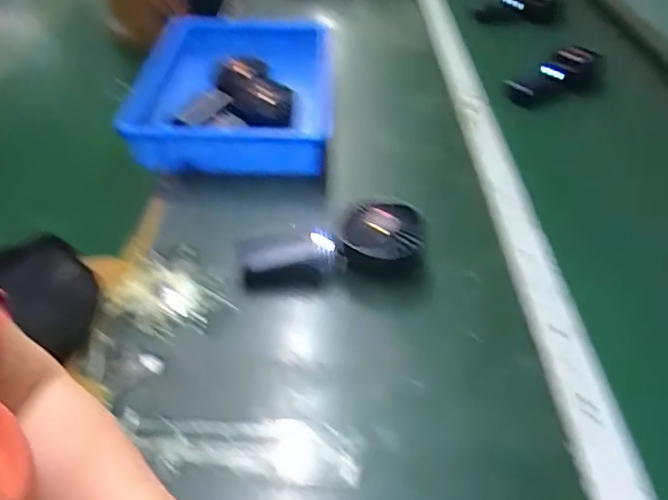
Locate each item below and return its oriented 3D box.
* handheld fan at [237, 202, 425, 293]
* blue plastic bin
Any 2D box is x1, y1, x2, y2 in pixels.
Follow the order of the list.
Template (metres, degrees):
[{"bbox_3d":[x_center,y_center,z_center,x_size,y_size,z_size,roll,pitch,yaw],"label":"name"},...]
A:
[{"bbox_3d":[-0.001,0.000,0.565,0.175,0.054,0.090,-5,41,-11],"label":"handheld fan"},{"bbox_3d":[-0.126,-0.224,0.813,0.241,0.072,0.383,2,41,-2],"label":"blue plastic bin"}]

